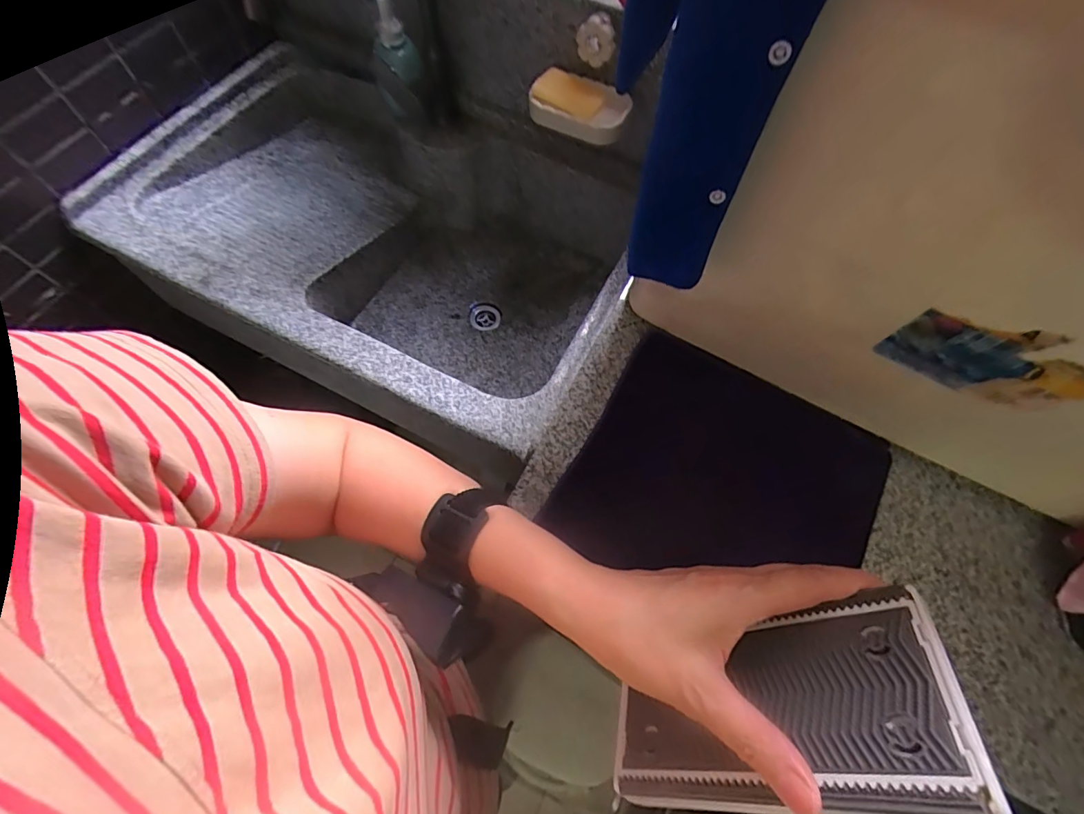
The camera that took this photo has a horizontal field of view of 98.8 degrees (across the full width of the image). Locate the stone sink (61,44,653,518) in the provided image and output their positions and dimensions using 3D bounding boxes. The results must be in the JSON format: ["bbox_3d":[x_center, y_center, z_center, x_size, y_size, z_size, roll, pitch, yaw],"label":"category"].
[{"bbox_3d":[-0.217,-0.249,0.785,0.715,0.244,0.547,32,70,10],"label":"stone sink"}]

